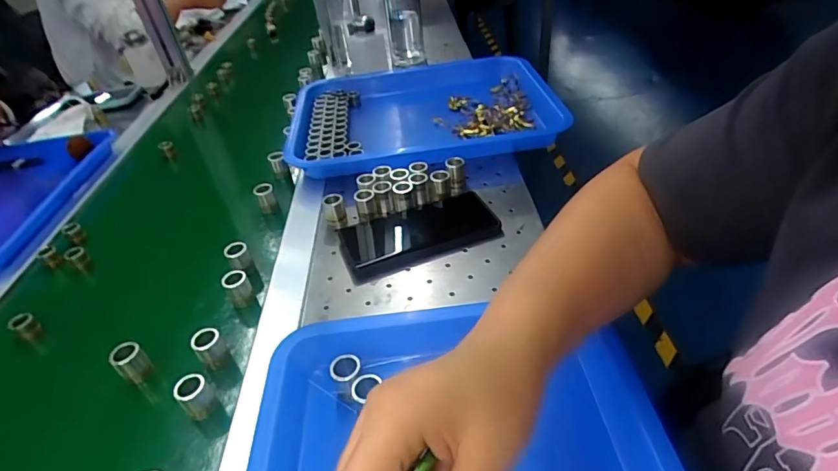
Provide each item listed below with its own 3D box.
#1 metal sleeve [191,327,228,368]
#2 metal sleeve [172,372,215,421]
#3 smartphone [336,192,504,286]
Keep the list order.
[{"bbox_3d":[-0.177,0.098,0.411,0.021,0.033,0.021,-36,46,-29],"label":"metal sleeve"},{"bbox_3d":[-0.173,0.128,0.376,0.023,0.038,0.020,-36,46,-29],"label":"metal sleeve"},{"bbox_3d":[-0.002,-0.008,0.515,0.165,0.016,0.094,-17,39,-9],"label":"smartphone"}]

